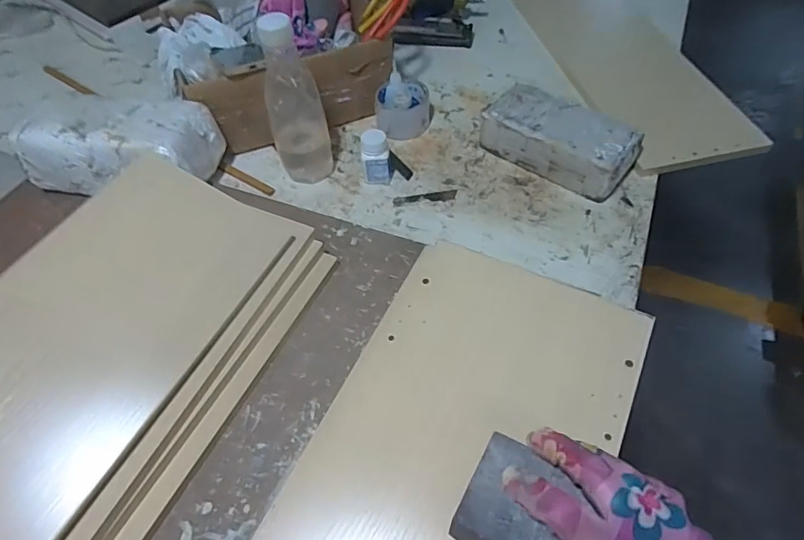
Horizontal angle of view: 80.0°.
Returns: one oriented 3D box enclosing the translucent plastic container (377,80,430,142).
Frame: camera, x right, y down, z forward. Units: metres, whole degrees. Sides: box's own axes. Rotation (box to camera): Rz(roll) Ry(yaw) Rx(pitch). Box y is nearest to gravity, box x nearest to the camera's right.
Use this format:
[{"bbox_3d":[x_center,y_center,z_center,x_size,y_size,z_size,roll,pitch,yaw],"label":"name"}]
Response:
[{"bbox_3d":[0.003,-0.254,0.758,0.087,0.050,0.088,0,55,3],"label":"translucent plastic container"}]

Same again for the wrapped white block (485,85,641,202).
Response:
[{"bbox_3d":[0.221,-0.183,0.685,0.206,0.073,0.103,33,62,23],"label":"wrapped white block"}]

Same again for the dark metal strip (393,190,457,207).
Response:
[{"bbox_3d":[0.033,-0.103,0.679,0.090,0.004,0.019,-6,55,-1],"label":"dark metal strip"}]

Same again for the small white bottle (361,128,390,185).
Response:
[{"bbox_3d":[-0.037,-0.155,0.677,0.036,0.081,0.033,-5,55,-1],"label":"small white bottle"}]

